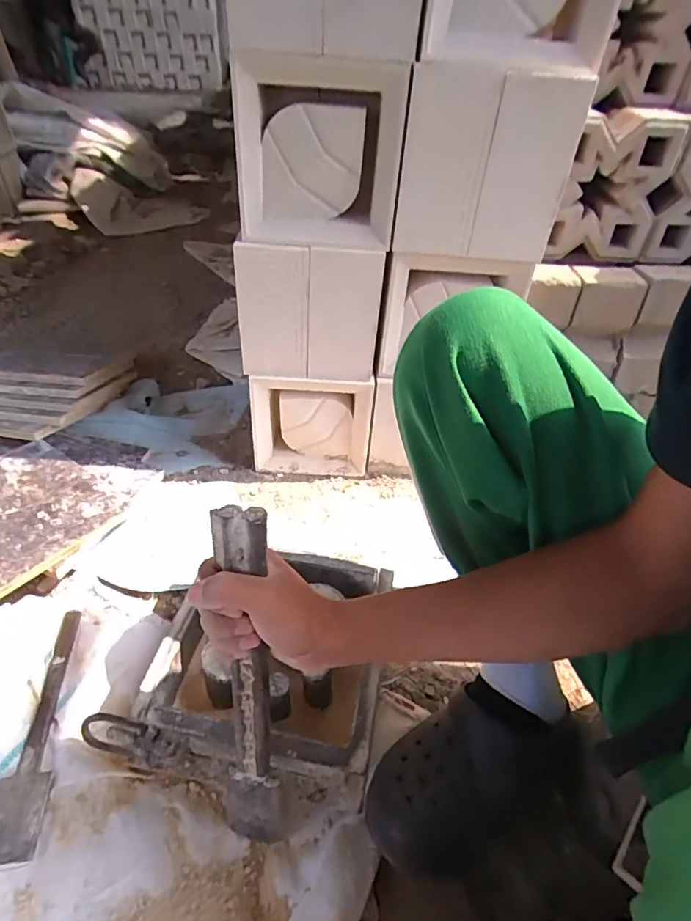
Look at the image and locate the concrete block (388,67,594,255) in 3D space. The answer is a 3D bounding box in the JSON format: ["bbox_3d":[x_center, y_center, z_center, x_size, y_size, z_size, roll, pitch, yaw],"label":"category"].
[{"bbox_3d":[0.176,-0.373,0.638,0.204,0.197,0.045,4,38,3],"label":"concrete block"}]

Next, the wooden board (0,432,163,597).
[{"bbox_3d":[-0.482,0.061,0.783,0.245,0.023,0.329,28,39,16],"label":"wooden board"}]

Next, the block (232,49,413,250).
[{"bbox_3d":[-0.041,-0.410,0.668,0.205,0.199,0.120,-8,39,-12],"label":"block"}]

